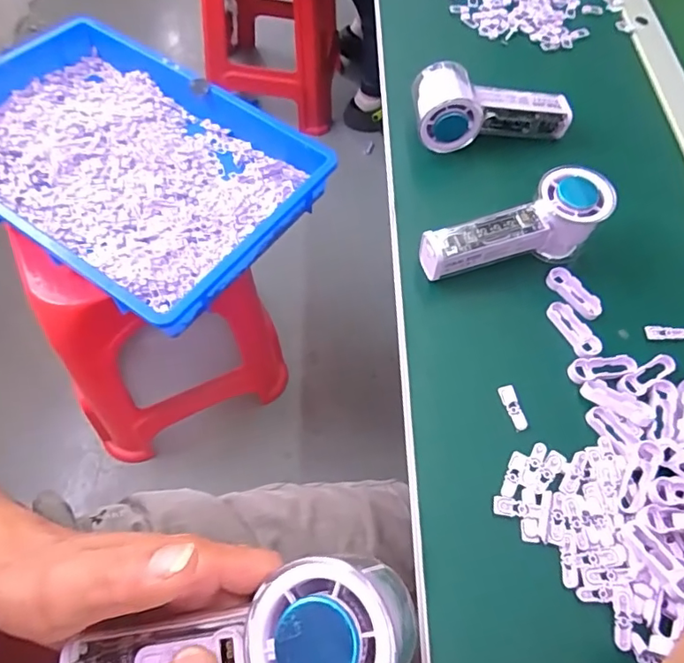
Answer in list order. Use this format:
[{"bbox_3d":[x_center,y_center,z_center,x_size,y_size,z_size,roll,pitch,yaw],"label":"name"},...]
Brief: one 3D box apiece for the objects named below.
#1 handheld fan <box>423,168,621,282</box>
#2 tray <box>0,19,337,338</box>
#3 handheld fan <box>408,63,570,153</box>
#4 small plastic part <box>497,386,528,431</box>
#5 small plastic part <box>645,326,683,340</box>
[{"bbox_3d":[0.141,-0.081,0.441,0.156,0.058,0.049,-19,63,0],"label":"handheld fan"},{"bbox_3d":[-0.329,-0.260,0.787,0.539,0.068,0.370,32,64,14],"label":"tray"},{"bbox_3d":[0.143,-0.221,0.508,0.152,0.048,0.069,-7,62,-7],"label":"handheld fan"},{"bbox_3d":[0.127,0.056,0.388,0.011,0.006,0.035,-9,62,-8],"label":"small plastic part"},{"bbox_3d":[0.264,0.001,0.425,0.034,0.005,0.013,0,61,-4],"label":"small plastic part"}]

